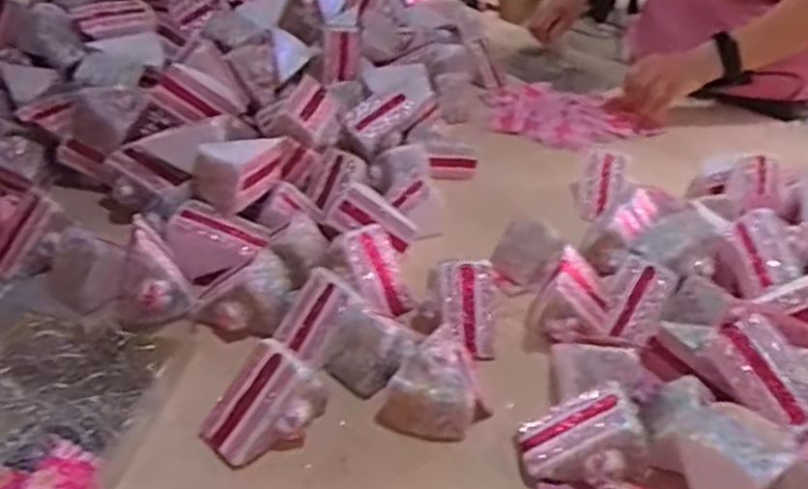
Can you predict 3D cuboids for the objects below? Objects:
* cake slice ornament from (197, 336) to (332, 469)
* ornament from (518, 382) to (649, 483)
[{"bbox_3d":[-0.102,0.116,0.509,0.058,0.056,0.081,30,44,31],"label":"cake slice ornament"},{"bbox_3d":[0.133,0.146,0.521,0.081,0.059,0.063,-1,37,-7],"label":"ornament"}]

